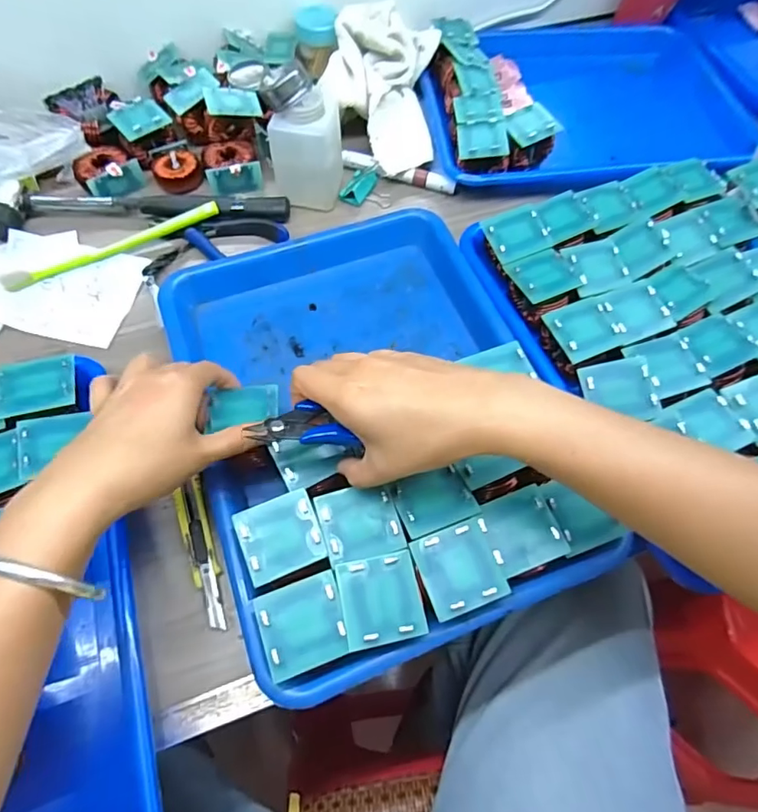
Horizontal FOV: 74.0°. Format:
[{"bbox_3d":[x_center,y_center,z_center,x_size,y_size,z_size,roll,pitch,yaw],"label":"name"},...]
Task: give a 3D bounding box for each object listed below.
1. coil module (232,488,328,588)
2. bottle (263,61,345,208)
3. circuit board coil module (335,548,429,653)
[{"bbox_3d":[-0.059,0.077,0.299,0.046,0.004,0.045,-20,66,-12],"label":"coil module"},{"bbox_3d":[-0.065,-0.235,0.443,0.060,0.104,0.047,1,63,-1],"label":"bottle"},{"bbox_3d":[0.001,0.108,0.284,0.044,0.004,0.046,-10,64,-7],"label":"circuit board coil module"}]

